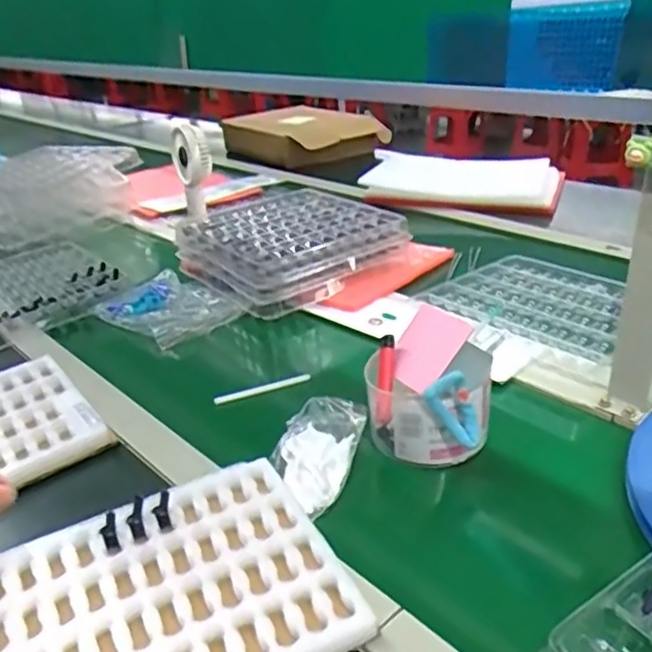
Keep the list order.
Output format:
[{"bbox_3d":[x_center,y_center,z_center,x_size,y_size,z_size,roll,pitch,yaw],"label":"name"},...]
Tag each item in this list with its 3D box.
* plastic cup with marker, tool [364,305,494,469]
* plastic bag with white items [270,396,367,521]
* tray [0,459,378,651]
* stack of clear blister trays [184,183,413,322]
[{"bbox_3d":[0.096,0.056,0.604,0.106,0.103,0.106,6,30,21],"label":"plastic cup with marker, tool"},{"bbox_3d":[-0.011,0.110,0.584,0.071,0.033,0.117,4,29,18],"label":"plastic bag with white items"},{"bbox_3d":[-0.128,0.195,0.445,0.269,0.031,0.189,-17,30,-21],"label":"tray"},{"bbox_3d":[-0.056,-0.122,0.971,0.249,0.067,0.254,-24,33,-33],"label":"stack of clear blister trays"}]

